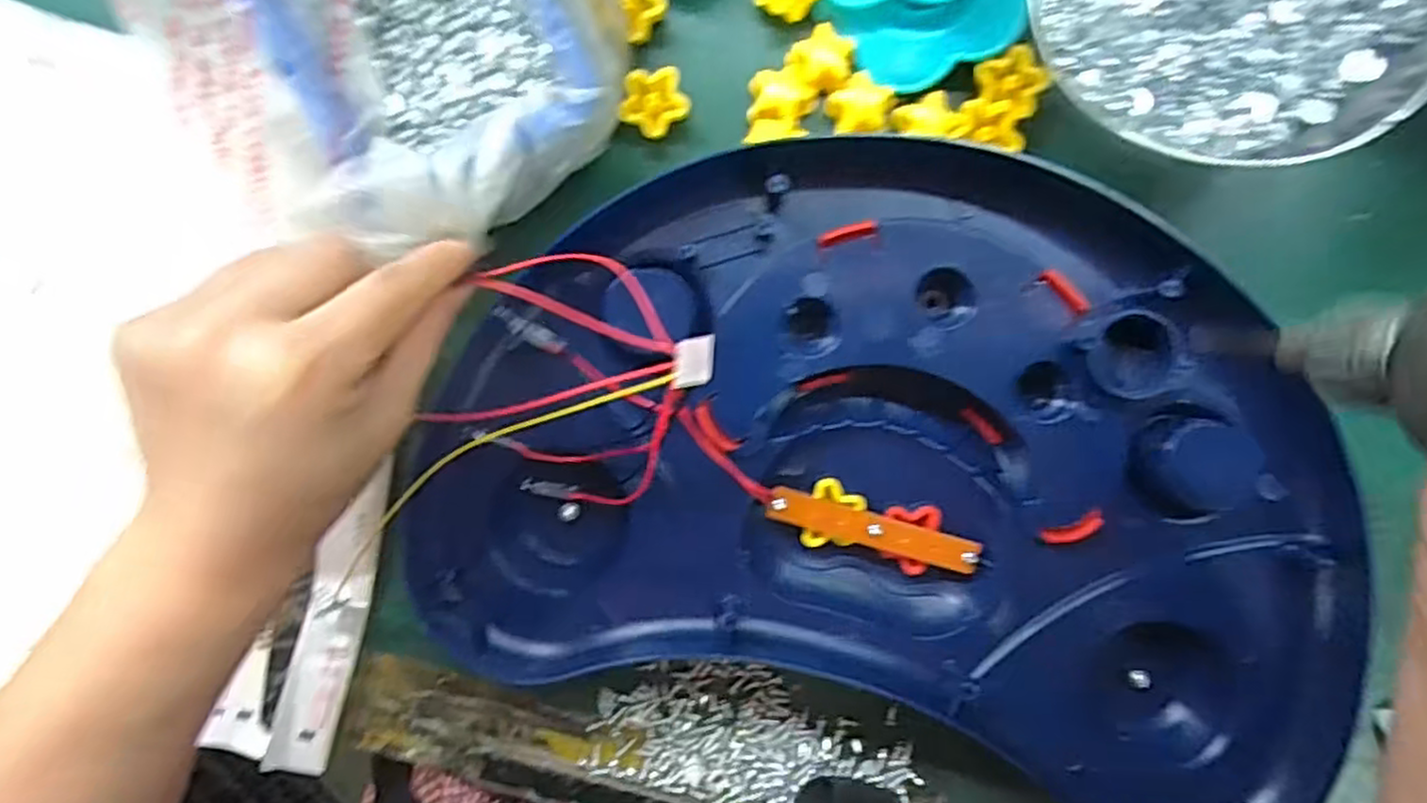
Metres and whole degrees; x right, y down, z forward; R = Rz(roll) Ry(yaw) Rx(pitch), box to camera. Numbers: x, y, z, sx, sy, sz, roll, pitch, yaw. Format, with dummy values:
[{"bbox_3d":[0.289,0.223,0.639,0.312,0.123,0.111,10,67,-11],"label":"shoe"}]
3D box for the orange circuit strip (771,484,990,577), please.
[{"bbox_3d":[0.061,0.050,0.278,0.081,0.005,0.013,15,92,2],"label":"orange circuit strip"}]

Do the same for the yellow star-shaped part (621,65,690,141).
[{"bbox_3d":[-0.024,-0.120,0.291,0.027,0.006,0.026,-2,92,2],"label":"yellow star-shaped part"}]

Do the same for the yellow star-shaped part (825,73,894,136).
[{"bbox_3d":[0.059,-0.120,0.291,0.025,0.007,0.022,-2,92,2],"label":"yellow star-shaped part"}]

